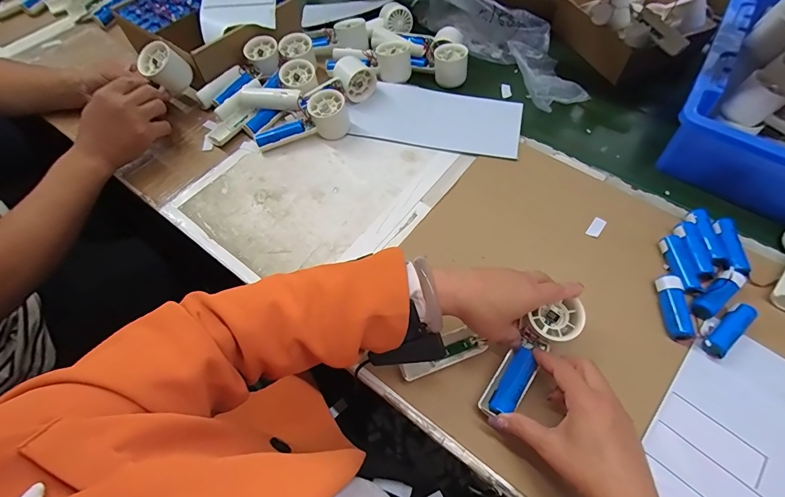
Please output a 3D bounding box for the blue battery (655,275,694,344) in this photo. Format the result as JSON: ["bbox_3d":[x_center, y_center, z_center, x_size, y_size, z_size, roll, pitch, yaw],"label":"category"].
[{"bbox_3d":[0.324,0.067,0.432,0.024,0.021,0.073,4,59,4],"label":"blue battery"}]

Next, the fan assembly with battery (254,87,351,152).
[{"bbox_3d":[-0.143,-0.202,0.594,0.150,0.057,0.053,-17,60,-8],"label":"fan assembly with battery"}]

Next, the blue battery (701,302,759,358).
[{"bbox_3d":[0.371,0.091,0.416,0.079,0.021,0.022,-35,64,-17],"label":"blue battery"}]

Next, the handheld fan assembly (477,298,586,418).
[{"bbox_3d":[0.142,0.110,0.392,0.044,0.024,0.146,39,79,22],"label":"handheld fan assembly"}]

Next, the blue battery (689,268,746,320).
[{"bbox_3d":[0.379,0.054,0.439,0.070,0.015,0.024,-42,65,-7],"label":"blue battery"}]

